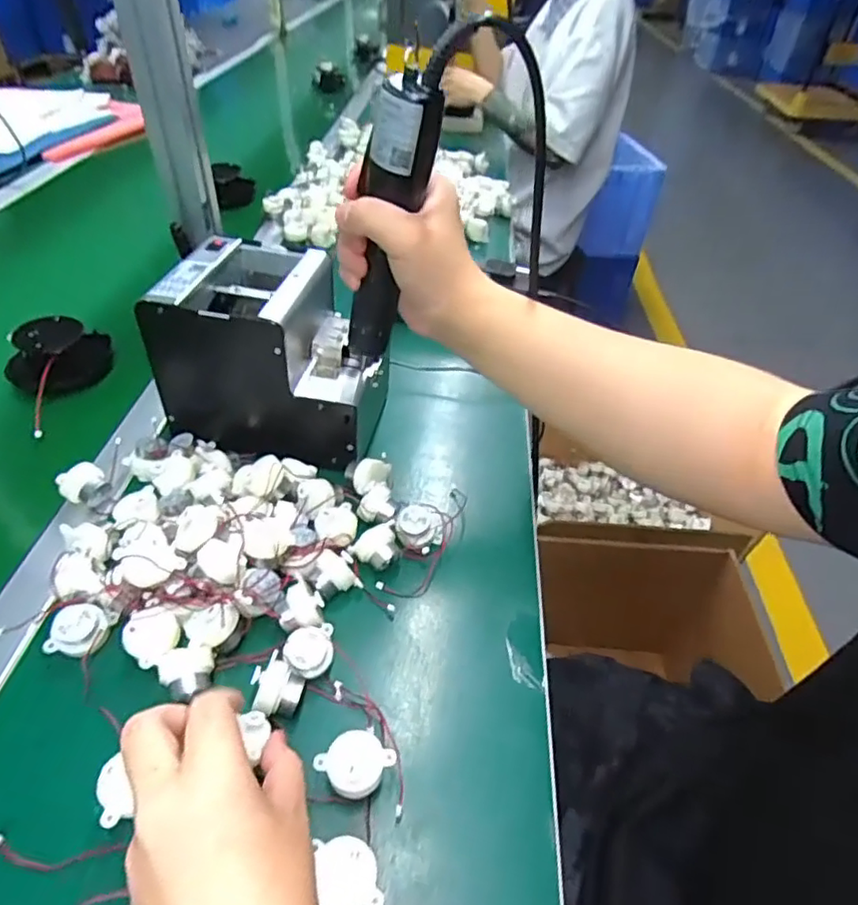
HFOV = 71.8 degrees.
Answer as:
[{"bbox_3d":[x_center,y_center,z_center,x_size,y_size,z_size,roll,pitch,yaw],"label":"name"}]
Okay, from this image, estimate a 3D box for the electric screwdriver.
[{"bbox_3d":[-0.030,-0.143,0.414,0.039,0.216,0.032,13,48,-3],"label":"electric screwdriver"}]

